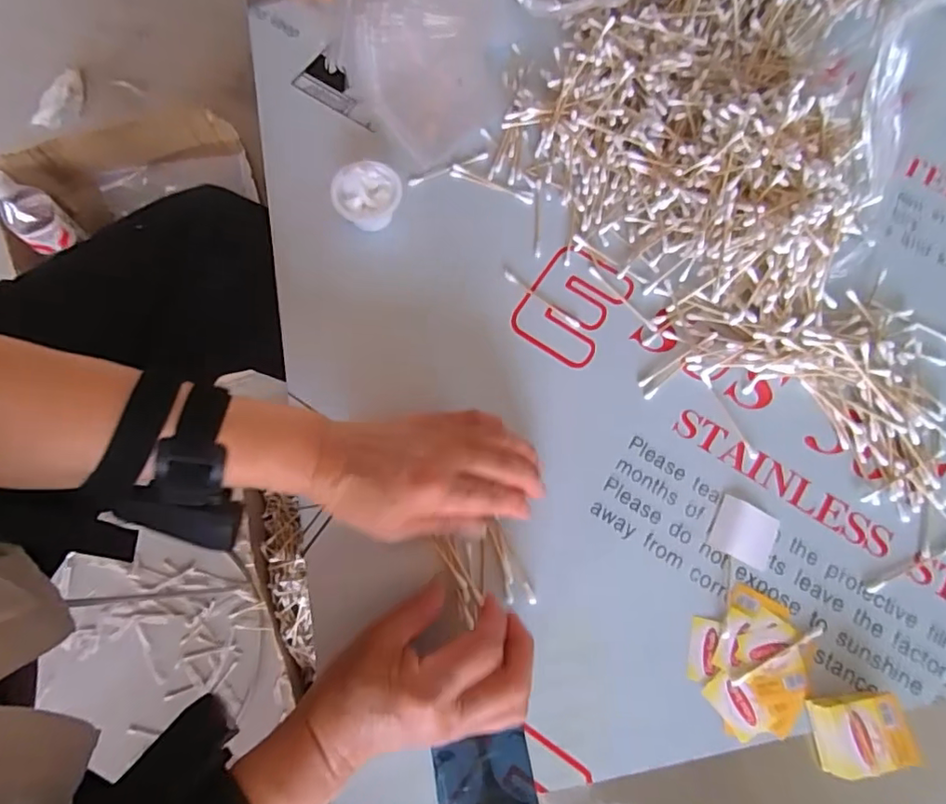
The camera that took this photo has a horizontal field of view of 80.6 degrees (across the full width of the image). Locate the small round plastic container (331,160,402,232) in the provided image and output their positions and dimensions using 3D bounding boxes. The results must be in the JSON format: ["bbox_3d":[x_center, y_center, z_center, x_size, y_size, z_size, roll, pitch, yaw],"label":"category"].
[{"bbox_3d":[-0.085,-0.164,0.448,0.053,0.035,0.042,0,73,-1],"label":"small round plastic container"}]

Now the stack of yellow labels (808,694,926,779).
[{"bbox_3d":[0.241,0.206,0.347,0.053,0.023,0.042,-7,74,-3],"label":"stack of yellow labels"}]

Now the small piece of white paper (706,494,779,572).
[{"bbox_3d":[0.190,0.091,0.391,0.042,0.004,0.040,25,75,6],"label":"small piece of white paper"}]

